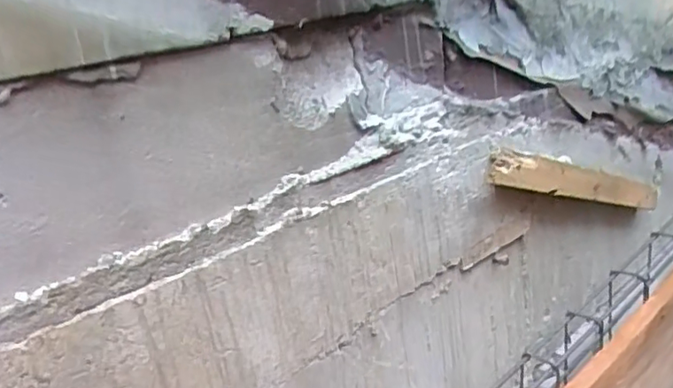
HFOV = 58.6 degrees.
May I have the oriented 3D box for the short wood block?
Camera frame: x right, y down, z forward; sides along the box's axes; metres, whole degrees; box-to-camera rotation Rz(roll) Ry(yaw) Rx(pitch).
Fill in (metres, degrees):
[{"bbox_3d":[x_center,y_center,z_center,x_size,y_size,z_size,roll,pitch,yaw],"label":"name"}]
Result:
[{"bbox_3d":[0.546,-0.020,1.291,0.771,0.069,0.037,6,6,-44],"label":"short wood block"}]

